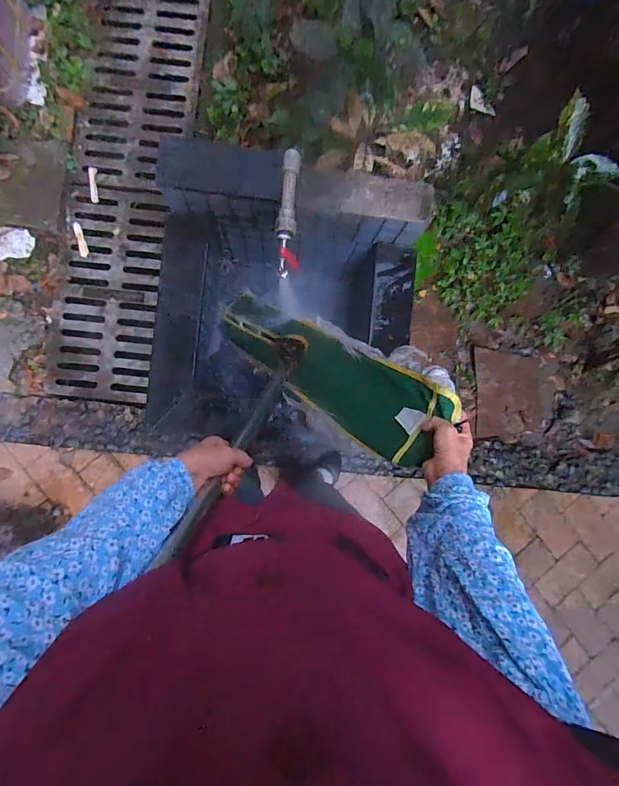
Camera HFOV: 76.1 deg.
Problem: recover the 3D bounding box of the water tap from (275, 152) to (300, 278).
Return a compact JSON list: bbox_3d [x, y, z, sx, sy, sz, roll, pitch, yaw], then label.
[{"bbox_3d":[-0.043,-0.364,0.815,0.044,0.074,0.250,2,89,-1],"label":"water tap"}]

